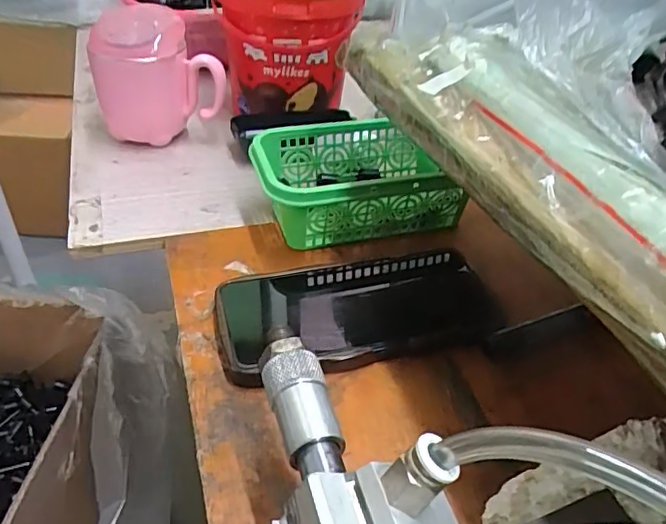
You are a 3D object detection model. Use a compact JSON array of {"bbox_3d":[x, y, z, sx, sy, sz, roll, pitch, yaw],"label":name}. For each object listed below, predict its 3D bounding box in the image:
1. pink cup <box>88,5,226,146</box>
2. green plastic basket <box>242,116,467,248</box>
[{"bbox_3d":[-0.152,-0.163,0.496,0.108,0.102,0.067,-5,39,-12],"label":"pink cup"},{"bbox_3d":[0.017,-0.056,0.420,0.141,0.061,0.098,-5,40,-13],"label":"green plastic basket"}]

